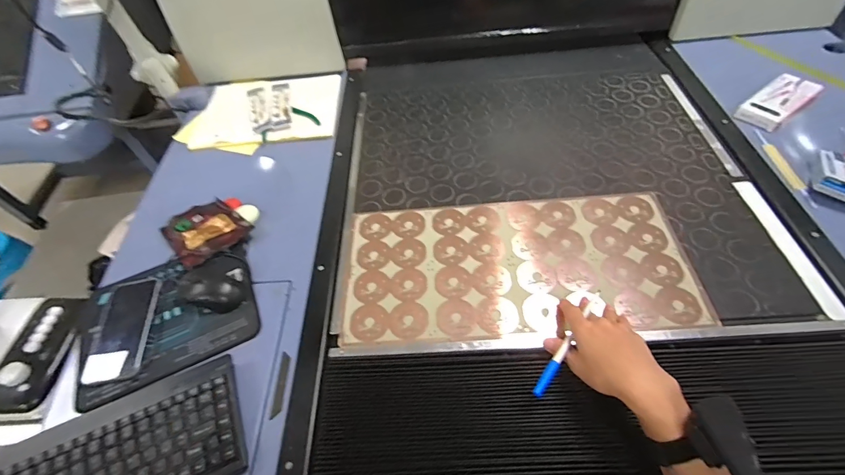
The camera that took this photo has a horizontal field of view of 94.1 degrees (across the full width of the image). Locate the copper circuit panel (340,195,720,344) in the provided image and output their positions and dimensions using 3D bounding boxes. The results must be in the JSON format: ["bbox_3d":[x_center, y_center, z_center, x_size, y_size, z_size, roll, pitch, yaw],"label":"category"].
[{"bbox_3d":[0.139,0.039,0.614,0.509,0.009,0.237,-4,54,3],"label":"copper circuit panel"}]

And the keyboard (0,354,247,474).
[{"bbox_3d":[-0.361,0.262,0.466,0.280,0.017,0.148,-19,57,-11],"label":"keyboard"}]

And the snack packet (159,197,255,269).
[{"bbox_3d":[-0.389,-0.013,0.707,0.143,0.033,0.120,34,63,27],"label":"snack packet"}]

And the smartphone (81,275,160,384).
[{"bbox_3d":[-0.453,0.135,0.590,0.093,0.009,0.150,-11,53,-2],"label":"smartphone"}]

